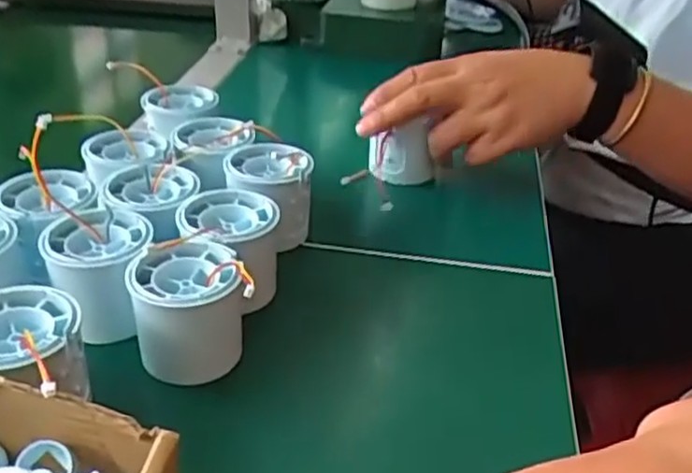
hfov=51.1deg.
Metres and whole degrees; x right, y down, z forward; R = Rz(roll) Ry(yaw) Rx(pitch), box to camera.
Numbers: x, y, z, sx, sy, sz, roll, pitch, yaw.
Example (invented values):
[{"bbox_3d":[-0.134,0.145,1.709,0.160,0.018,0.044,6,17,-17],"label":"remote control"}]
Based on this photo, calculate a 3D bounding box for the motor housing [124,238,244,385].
[{"bbox_3d":[-0.078,0.037,0.361,0.050,0.053,0.050,-5,33,-12],"label":"motor housing"}]

